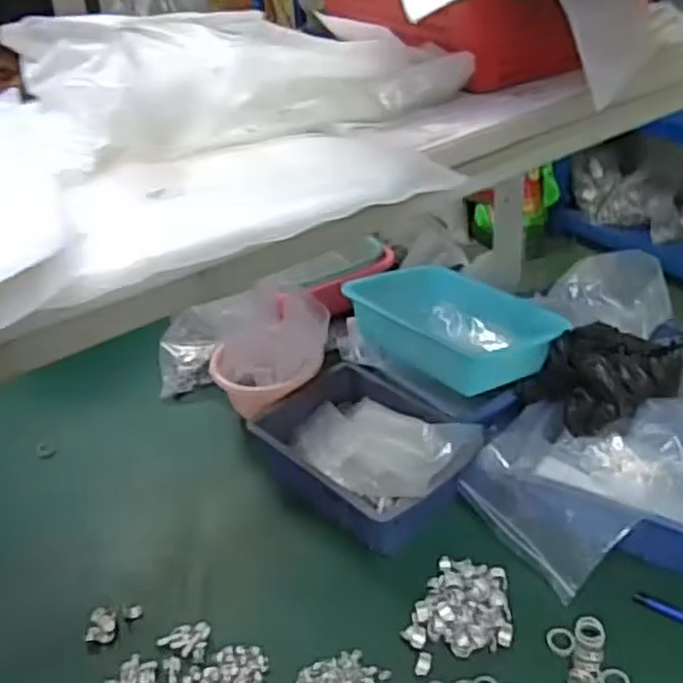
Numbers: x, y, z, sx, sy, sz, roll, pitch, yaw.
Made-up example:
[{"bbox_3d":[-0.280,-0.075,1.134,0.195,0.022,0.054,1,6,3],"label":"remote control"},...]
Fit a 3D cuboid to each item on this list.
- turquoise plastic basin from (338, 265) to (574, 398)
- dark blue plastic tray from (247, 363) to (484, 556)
[{"bbox_3d":[0.150,-0.023,0.968,0.175,0.069,0.270,-28,41,-30],"label":"turquoise plastic basin"},{"bbox_3d":[0.027,0.124,0.885,0.253,0.075,0.186,25,44,36],"label":"dark blue plastic tray"}]

